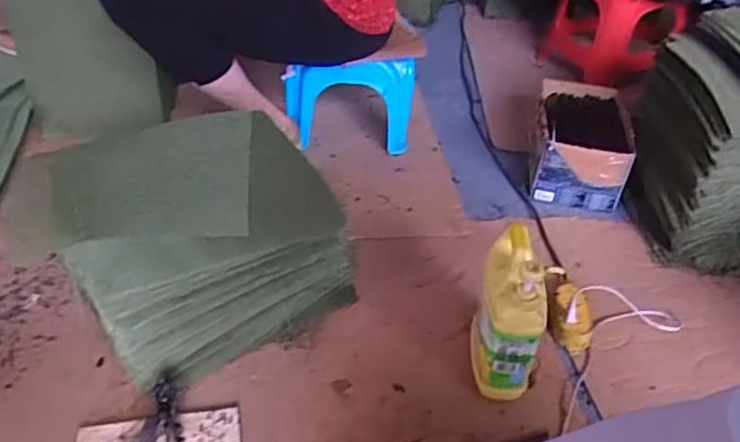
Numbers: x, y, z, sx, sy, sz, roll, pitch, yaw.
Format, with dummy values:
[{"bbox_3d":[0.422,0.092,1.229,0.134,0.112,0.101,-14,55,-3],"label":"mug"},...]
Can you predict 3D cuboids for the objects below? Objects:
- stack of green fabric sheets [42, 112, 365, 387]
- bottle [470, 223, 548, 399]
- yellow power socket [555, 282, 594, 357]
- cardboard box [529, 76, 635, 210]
[{"bbox_3d":[-0.259,0.017,0.930,0.353,0.233,0.332,-27,54,-29],"label":"stack of green fabric sheets"},{"bbox_3d":[0.188,0.120,0.834,0.075,0.239,0.149,13,46,6],"label":"bottle"},{"bbox_3d":[0.322,0.149,0.964,0.053,0.022,0.120,5,51,2],"label":"yellow power socket"},{"bbox_3d":[0.439,-0.172,1.308,0.176,0.147,0.332,12,46,6],"label":"cardboard box"}]

